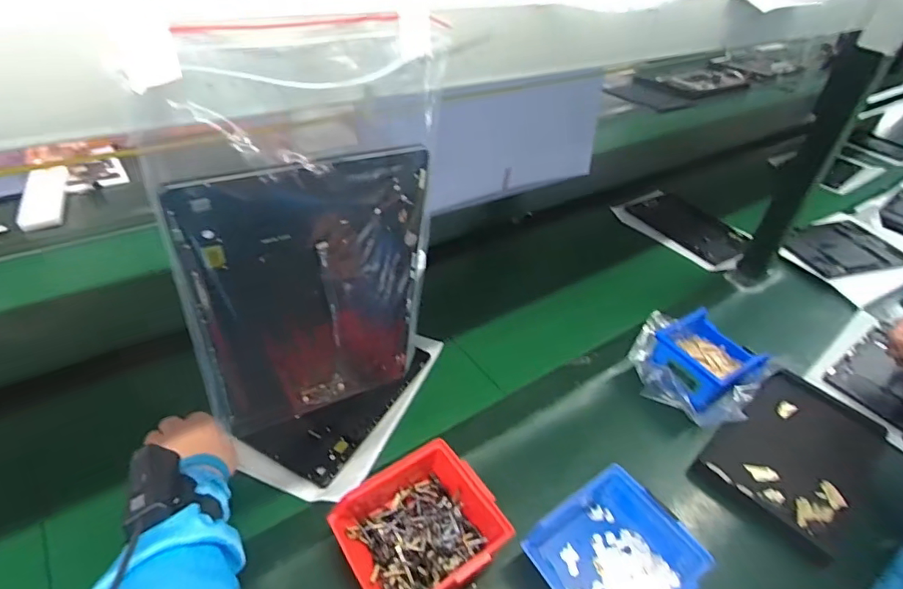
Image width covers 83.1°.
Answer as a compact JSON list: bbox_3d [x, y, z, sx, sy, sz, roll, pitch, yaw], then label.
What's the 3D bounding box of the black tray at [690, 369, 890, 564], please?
[{"bbox_3d":[0.414,0.189,0.611,0.243,0.030,0.153,-25,47,-35],"label":"black tray"}]

